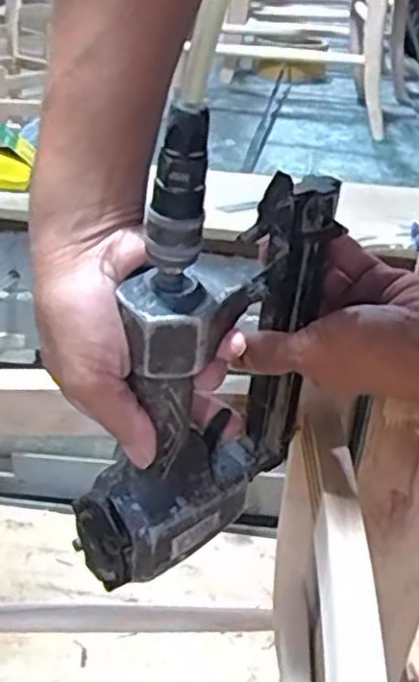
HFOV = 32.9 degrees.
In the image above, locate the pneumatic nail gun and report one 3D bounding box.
[{"bbox_3d":[-0.002,0.003,0.404,0.147,0.262,0.058,-25,41,-38],"label":"pneumatic nail gun"}]

